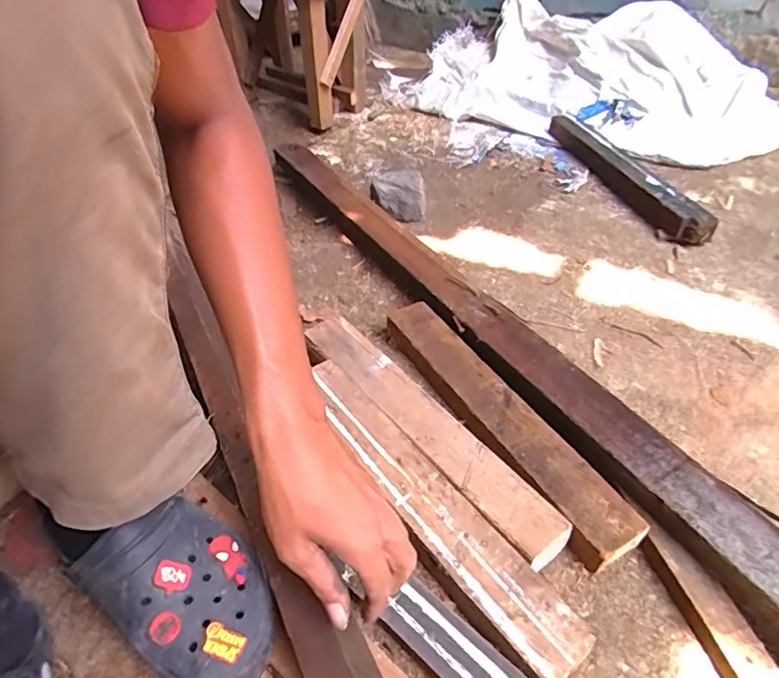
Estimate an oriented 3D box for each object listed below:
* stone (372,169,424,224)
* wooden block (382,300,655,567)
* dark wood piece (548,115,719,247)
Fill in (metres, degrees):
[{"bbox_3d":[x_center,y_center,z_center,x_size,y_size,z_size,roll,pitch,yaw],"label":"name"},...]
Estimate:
[{"bbox_3d":[0.018,-0.266,0.961,0.092,0.070,0.081,-2,44,0],"label":"stone"},{"bbox_3d":[0.118,0.088,0.604,0.071,0.044,0.385,-23,48,-20],"label":"wooden block"},{"bbox_3d":[0.446,-0.328,1.009,0.056,0.051,0.485,-12,45,-11],"label":"dark wood piece"}]

